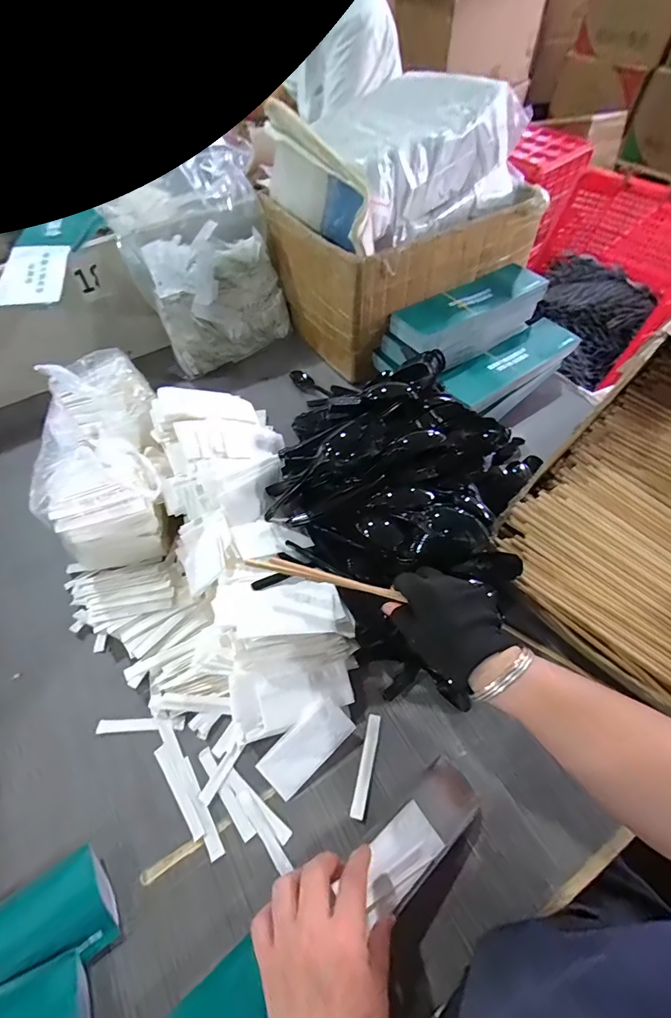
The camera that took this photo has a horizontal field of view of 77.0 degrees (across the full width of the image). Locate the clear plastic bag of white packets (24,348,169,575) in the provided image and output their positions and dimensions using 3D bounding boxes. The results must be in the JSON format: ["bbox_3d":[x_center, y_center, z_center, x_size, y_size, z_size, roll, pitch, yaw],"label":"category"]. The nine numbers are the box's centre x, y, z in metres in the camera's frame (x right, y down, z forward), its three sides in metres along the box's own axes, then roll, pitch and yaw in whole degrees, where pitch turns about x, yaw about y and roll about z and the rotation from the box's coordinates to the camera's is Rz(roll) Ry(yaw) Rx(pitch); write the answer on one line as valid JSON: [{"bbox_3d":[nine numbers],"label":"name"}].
[{"bbox_3d":[-0.294,-0.082,0.548,0.123,0.165,0.296,-11,71,-7],"label":"clear plastic bag of white packets"}]

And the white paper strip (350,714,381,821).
[{"bbox_3d":[0.032,0.258,0.428,0.014,0.004,0.092,13,57,9],"label":"white paper strip"}]

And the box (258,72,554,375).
[{"bbox_3d":[0.121,-0.493,0.734,0.413,0.312,0.268,-26,60,-16],"label":"box"}]

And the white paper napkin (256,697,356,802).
[{"bbox_3d":[-0.029,0.237,0.421,0.095,0.006,0.045,-43,82,-9],"label":"white paper napkin"}]

